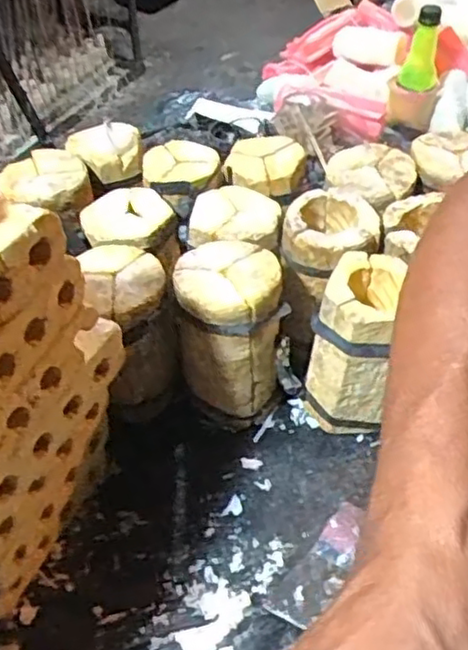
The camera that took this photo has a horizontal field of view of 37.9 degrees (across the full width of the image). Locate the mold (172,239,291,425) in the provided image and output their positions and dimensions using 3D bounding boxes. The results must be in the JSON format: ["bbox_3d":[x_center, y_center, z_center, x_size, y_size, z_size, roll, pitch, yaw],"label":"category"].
[{"bbox_3d":[-0.004,0.013,0.641,0.090,0.163,0.094,-1,46,1],"label":"mold"}]

